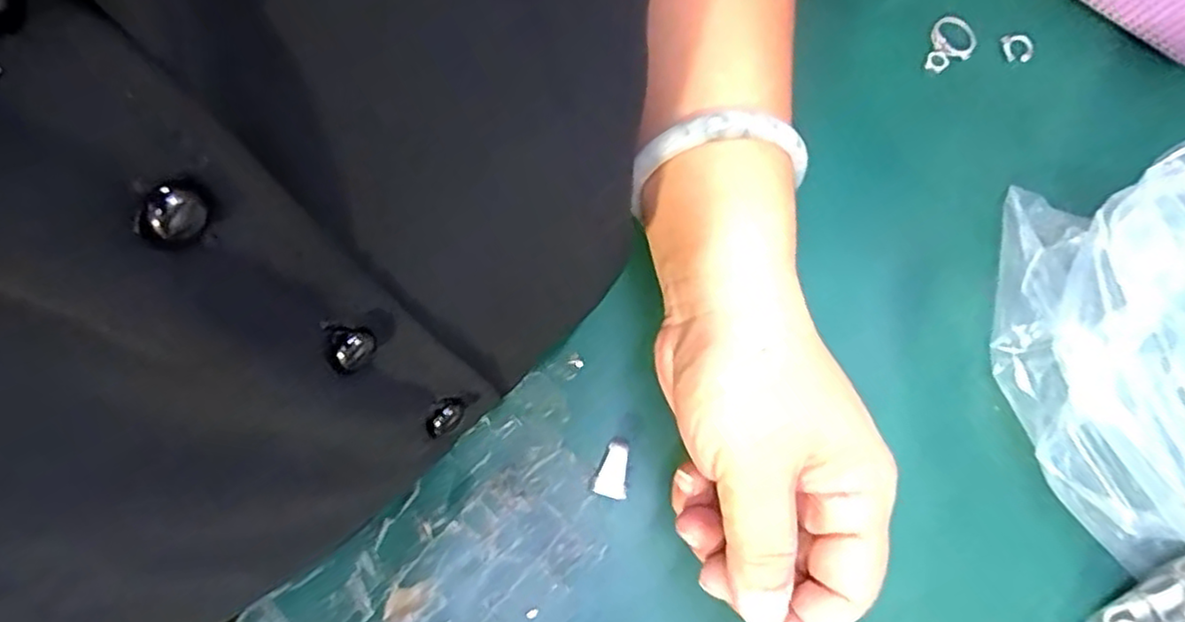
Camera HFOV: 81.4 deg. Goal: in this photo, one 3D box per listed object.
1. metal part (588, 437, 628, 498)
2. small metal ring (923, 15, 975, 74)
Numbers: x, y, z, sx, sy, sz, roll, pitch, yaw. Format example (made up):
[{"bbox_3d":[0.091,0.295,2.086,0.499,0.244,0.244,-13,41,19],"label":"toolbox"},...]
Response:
[{"bbox_3d":[0.008,0.064,0.279,0.014,0.010,0.022,12,75,2],"label":"metal part"},{"bbox_3d":[0.177,-0.131,0.338,0.022,0.004,0.033,18,75,3],"label":"small metal ring"}]

